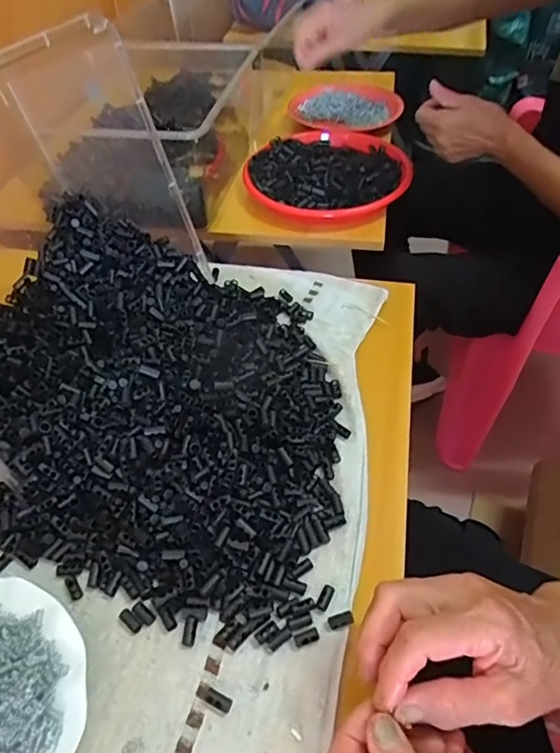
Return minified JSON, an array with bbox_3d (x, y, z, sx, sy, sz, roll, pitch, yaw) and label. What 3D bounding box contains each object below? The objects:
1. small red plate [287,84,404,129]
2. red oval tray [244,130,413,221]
[{"bbox_3d":[0.115,-0.500,0.982,0.193,0.031,0.174,-2,49,1],"label":"small red plate"},{"bbox_3d":[0.071,-0.299,0.790,0.224,0.029,0.228,17,51,16],"label":"red oval tray"}]

